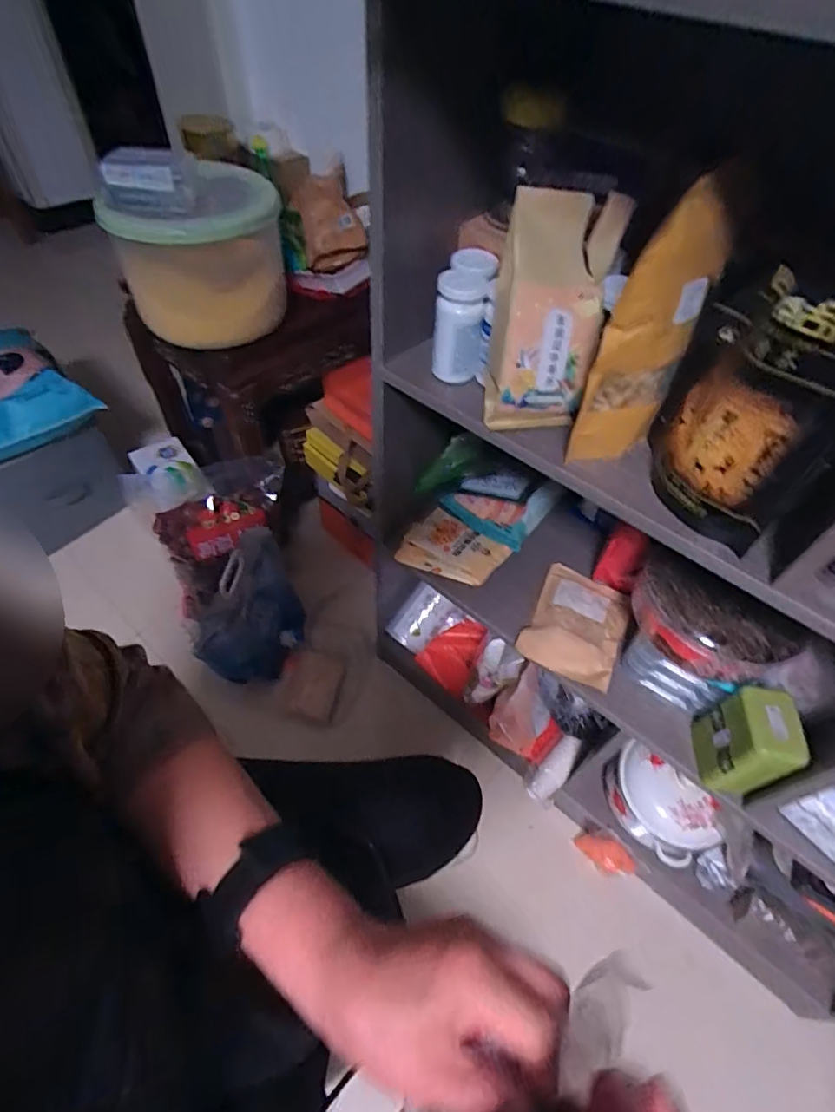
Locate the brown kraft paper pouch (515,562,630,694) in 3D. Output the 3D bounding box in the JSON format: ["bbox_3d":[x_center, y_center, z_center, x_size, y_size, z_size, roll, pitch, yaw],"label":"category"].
[{"bbox_3d":[0.242,0.099,0.795,0.134,0.021,0.181,25,56,15],"label":"brown kraft paper pouch"}]

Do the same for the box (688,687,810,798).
[{"bbox_3d":[0.394,0.221,0.635,0.060,0.127,0.086,11,53,4],"label":"box"}]

